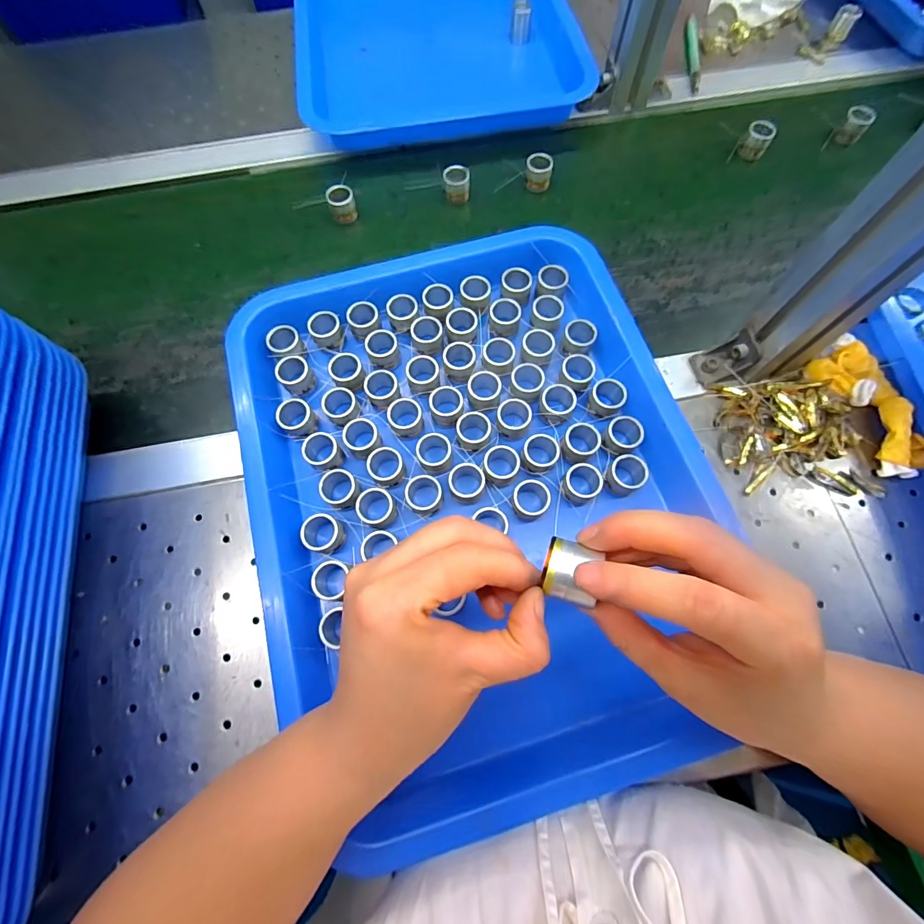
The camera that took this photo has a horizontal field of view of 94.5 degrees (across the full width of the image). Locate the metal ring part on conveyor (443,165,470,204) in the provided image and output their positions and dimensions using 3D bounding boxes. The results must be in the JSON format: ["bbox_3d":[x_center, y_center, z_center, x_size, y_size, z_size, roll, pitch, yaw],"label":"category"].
[{"bbox_3d":[-0.005,-0.269,0.416,0.024,0.027,0.020,-4,69,0],"label":"metal ring part on conveyor"}]

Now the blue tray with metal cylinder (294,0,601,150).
[{"bbox_3d":[-0.037,-0.507,0.493,0.291,0.051,0.374,-9,70,-2],"label":"blue tray with metal cylinder"}]

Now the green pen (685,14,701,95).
[{"bbox_3d":[0.265,-0.468,0.489,0.014,0.016,0.121,7,70,4],"label":"green pen"}]

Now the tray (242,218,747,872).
[{"bbox_3d":[0.013,0.018,0.296,0.294,0.041,0.384,-15,70,-4],"label":"tray"}]

